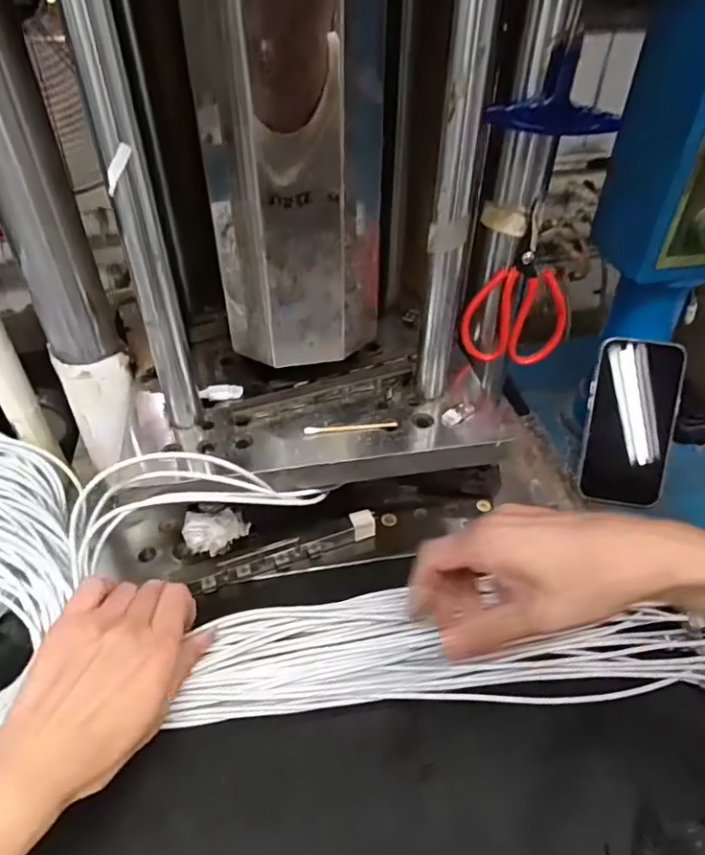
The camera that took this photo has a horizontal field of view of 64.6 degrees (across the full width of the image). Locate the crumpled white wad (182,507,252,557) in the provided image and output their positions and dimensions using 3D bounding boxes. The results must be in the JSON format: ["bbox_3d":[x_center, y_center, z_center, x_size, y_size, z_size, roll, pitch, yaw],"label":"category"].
[{"bbox_3d":[-0.097,0.075,0.392,0.047,0.024,0.029,1,43,1],"label":"crumpled white wad"}]

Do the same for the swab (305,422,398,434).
[{"bbox_3d":[-0.001,-0.001,0.414,0.068,0.005,0.008,-5,43,-5],"label":"swab"}]

